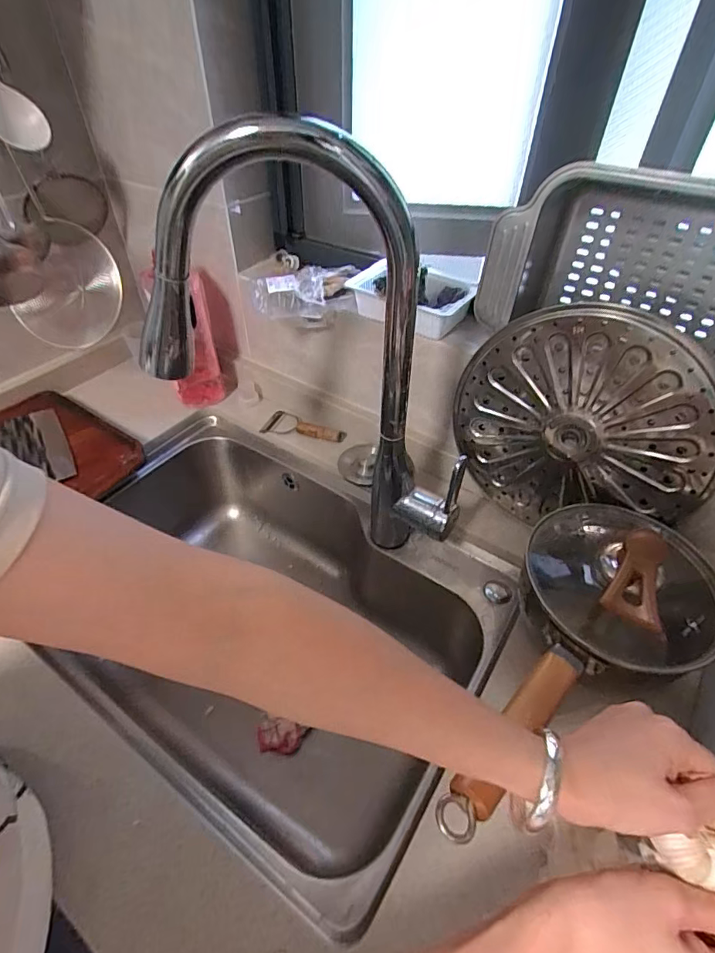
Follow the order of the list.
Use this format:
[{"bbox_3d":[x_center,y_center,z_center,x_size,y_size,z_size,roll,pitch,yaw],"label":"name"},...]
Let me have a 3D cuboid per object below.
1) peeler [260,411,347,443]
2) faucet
[{"bbox_3d":[-0.085,-0.081,0.758,0.138,0.022,0.051,15,47,13],"label":"peeler"},{"bbox_3d":[-0.054,-0.105,0.478,0.351,0.412,0.067,7,46,6],"label":"faucet"}]

